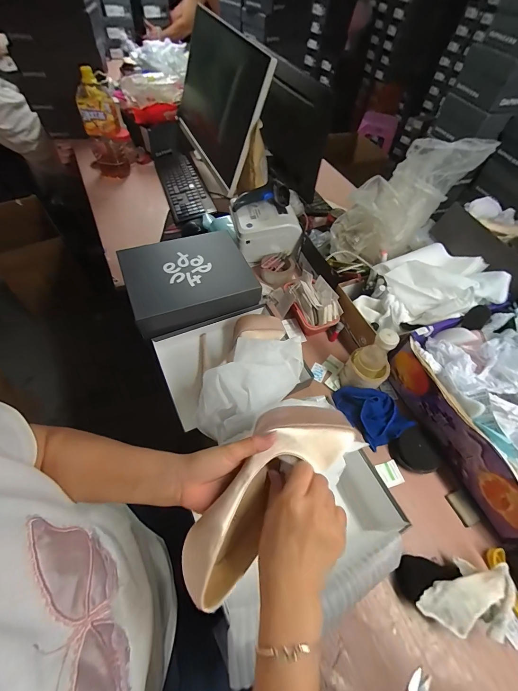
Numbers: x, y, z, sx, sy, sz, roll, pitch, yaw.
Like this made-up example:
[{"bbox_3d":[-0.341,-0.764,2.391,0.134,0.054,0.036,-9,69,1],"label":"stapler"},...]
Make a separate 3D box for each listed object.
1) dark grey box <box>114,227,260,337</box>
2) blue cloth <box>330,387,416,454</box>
[{"bbox_3d":[-0.179,-0.171,0.720,0.286,0.073,0.235,-20,61,-17],"label":"dark grey box"},{"bbox_3d":[0.244,0.142,0.629,0.092,0.047,0.149,-31,65,-23],"label":"blue cloth"}]

